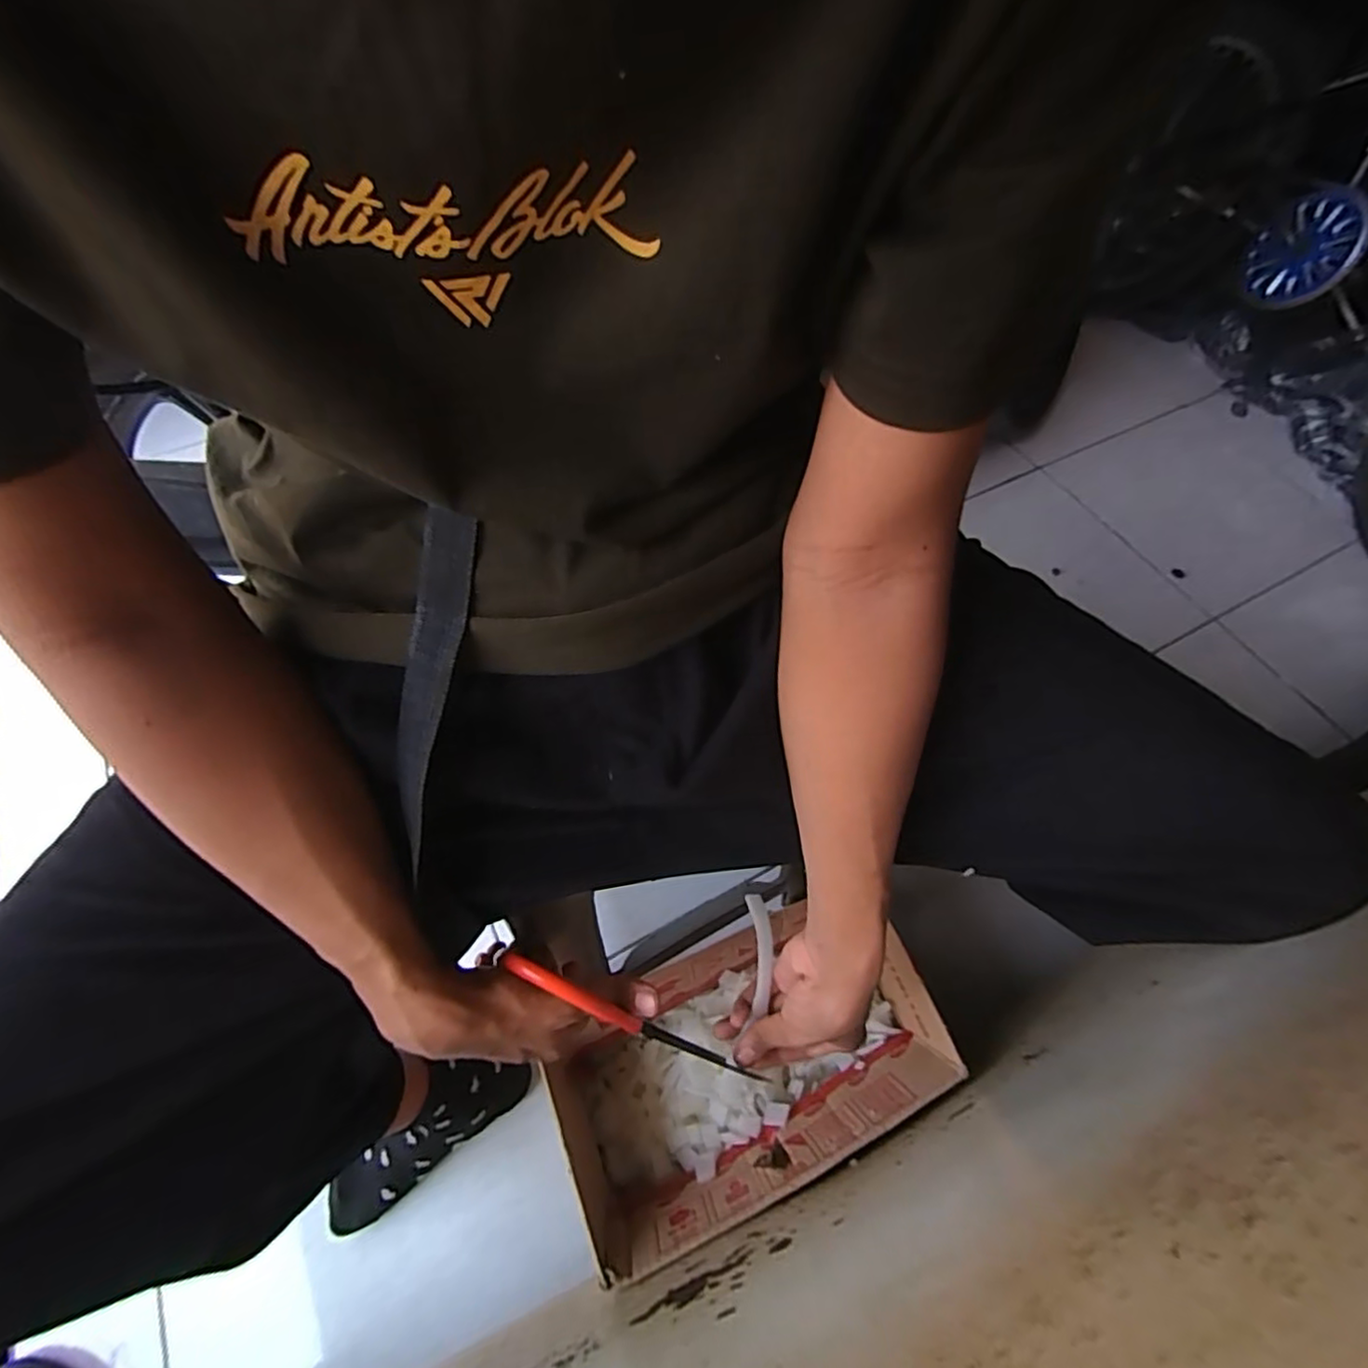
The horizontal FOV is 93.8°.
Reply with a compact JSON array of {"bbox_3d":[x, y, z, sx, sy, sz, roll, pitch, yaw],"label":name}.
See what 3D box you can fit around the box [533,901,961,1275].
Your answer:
[{"bbox_3d":[0.054,0.325,0.557,0.302,0.123,0.169,-21,63,-12],"label":"box"}]

